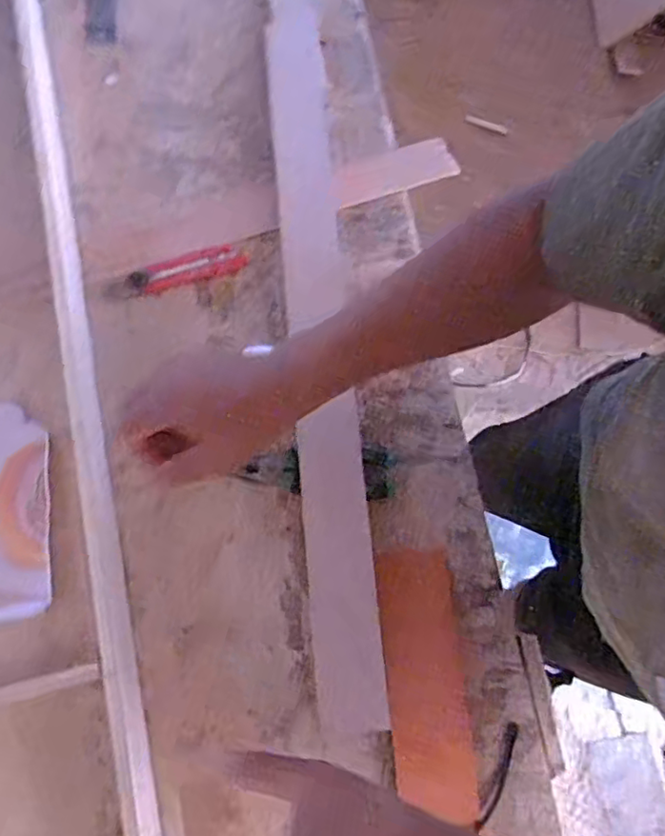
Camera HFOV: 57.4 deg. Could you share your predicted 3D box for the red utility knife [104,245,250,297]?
[{"bbox_3d":[-0.176,-0.165,0.690,0.156,0.007,0.037,-16,74,-8],"label":"red utility knife"}]

